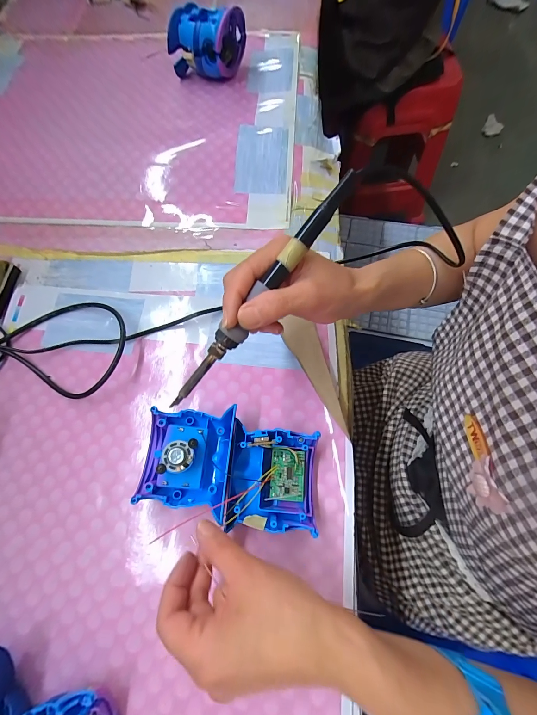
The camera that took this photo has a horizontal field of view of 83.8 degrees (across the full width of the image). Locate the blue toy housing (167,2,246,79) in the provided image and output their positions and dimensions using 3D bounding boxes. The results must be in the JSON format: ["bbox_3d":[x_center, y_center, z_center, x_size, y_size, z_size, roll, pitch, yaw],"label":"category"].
[{"bbox_3d":[-0.089,-0.459,0.438,0.098,0.075,0.073,12,72,6],"label":"blue toy housing"}]

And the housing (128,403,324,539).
[{"bbox_3d":[-0.035,0.099,0.273,0.151,0.043,0.086,7,71,5],"label":"housing"}]

